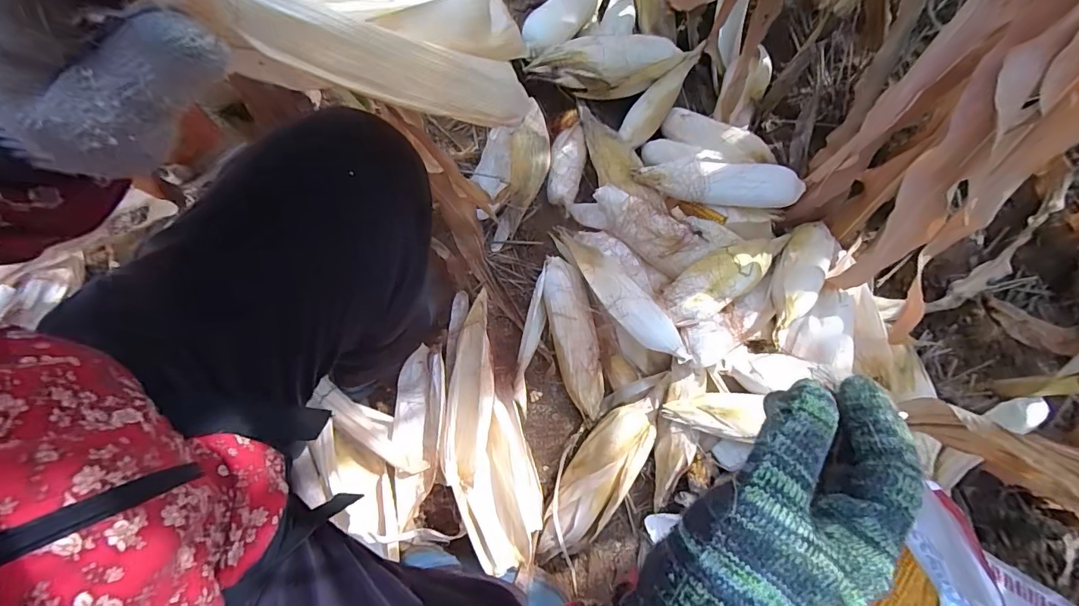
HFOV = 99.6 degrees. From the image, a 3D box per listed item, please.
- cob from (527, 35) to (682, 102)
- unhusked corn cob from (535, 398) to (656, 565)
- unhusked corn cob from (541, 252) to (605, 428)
[{"bbox_3d":[0.122,-0.424,0.808,0.287,0.064,0.092,-19,76,-7],"label":"cob"},{"bbox_3d":[0.088,0.251,0.666,0.082,0.051,0.252,35,76,7],"label":"unhusked corn cob"},{"bbox_3d":[0.053,0.050,0.713,0.066,0.049,0.250,-11,75,-5],"label":"unhusked corn cob"}]

